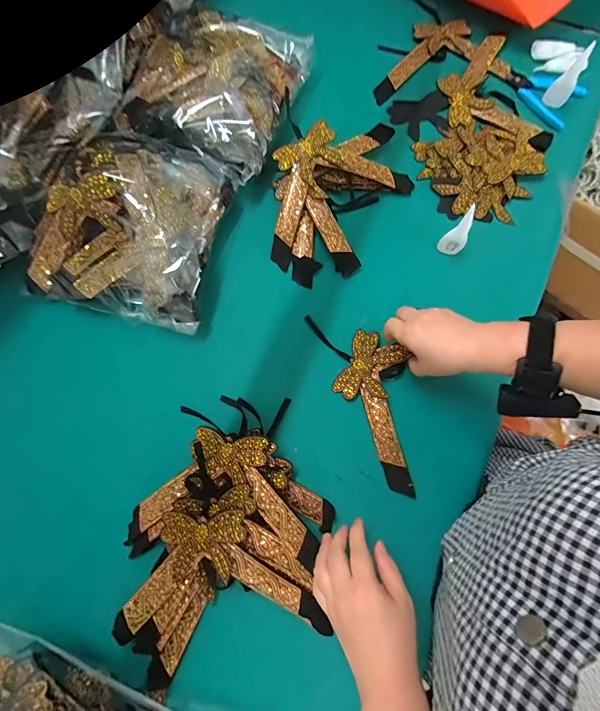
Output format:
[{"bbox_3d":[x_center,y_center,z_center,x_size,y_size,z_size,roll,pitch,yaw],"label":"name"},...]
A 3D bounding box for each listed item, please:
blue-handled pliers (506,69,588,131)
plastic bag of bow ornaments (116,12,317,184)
[{"bbox_3d":[0.389,-0.421,0.574,0.120,0.014,0.084,44,81,9],"label":"blue-handled pliers"},{"bbox_3d":[-0.120,-0.395,0.531,0.223,0.074,0.234,25,79,6],"label":"plastic bag of bow ornaments"}]

